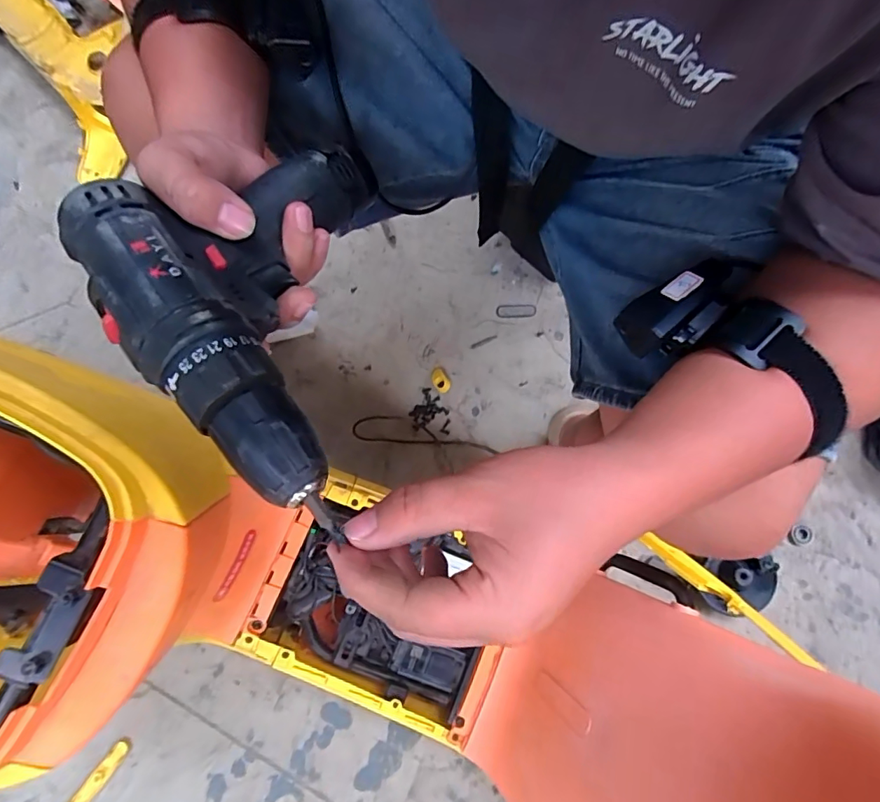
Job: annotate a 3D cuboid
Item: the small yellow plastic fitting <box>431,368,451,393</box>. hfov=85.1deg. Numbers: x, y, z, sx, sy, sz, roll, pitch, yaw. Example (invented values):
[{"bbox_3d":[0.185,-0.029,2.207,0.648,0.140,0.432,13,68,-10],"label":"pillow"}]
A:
[{"bbox_3d":[0.001,-0.036,0.850,0.029,0.019,0.044,-27,81,-4],"label":"small yellow plastic fitting"}]

